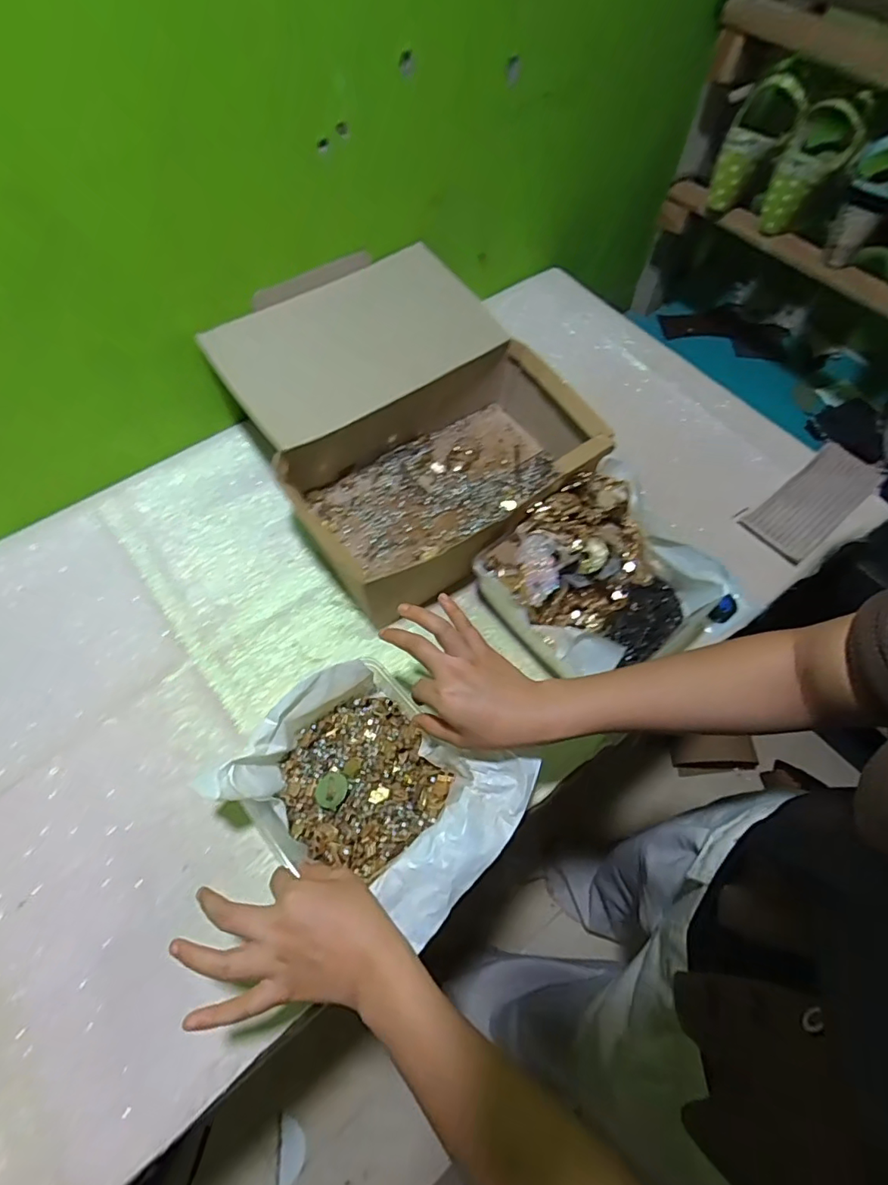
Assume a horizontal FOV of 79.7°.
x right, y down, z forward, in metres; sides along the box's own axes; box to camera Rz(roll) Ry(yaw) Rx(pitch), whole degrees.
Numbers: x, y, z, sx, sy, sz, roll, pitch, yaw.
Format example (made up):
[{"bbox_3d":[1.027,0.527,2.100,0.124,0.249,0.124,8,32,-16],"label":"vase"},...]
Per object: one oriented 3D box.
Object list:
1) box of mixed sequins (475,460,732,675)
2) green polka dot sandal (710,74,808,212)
[{"bbox_3d":[0.160,-0.007,0.567,0.192,0.090,0.201,-33,67,-18],"label":"box of mixed sequins"},{"bbox_3d":[0.404,-0.595,0.712,0.073,0.144,0.059,46,42,19],"label":"green polka dot sandal"}]

